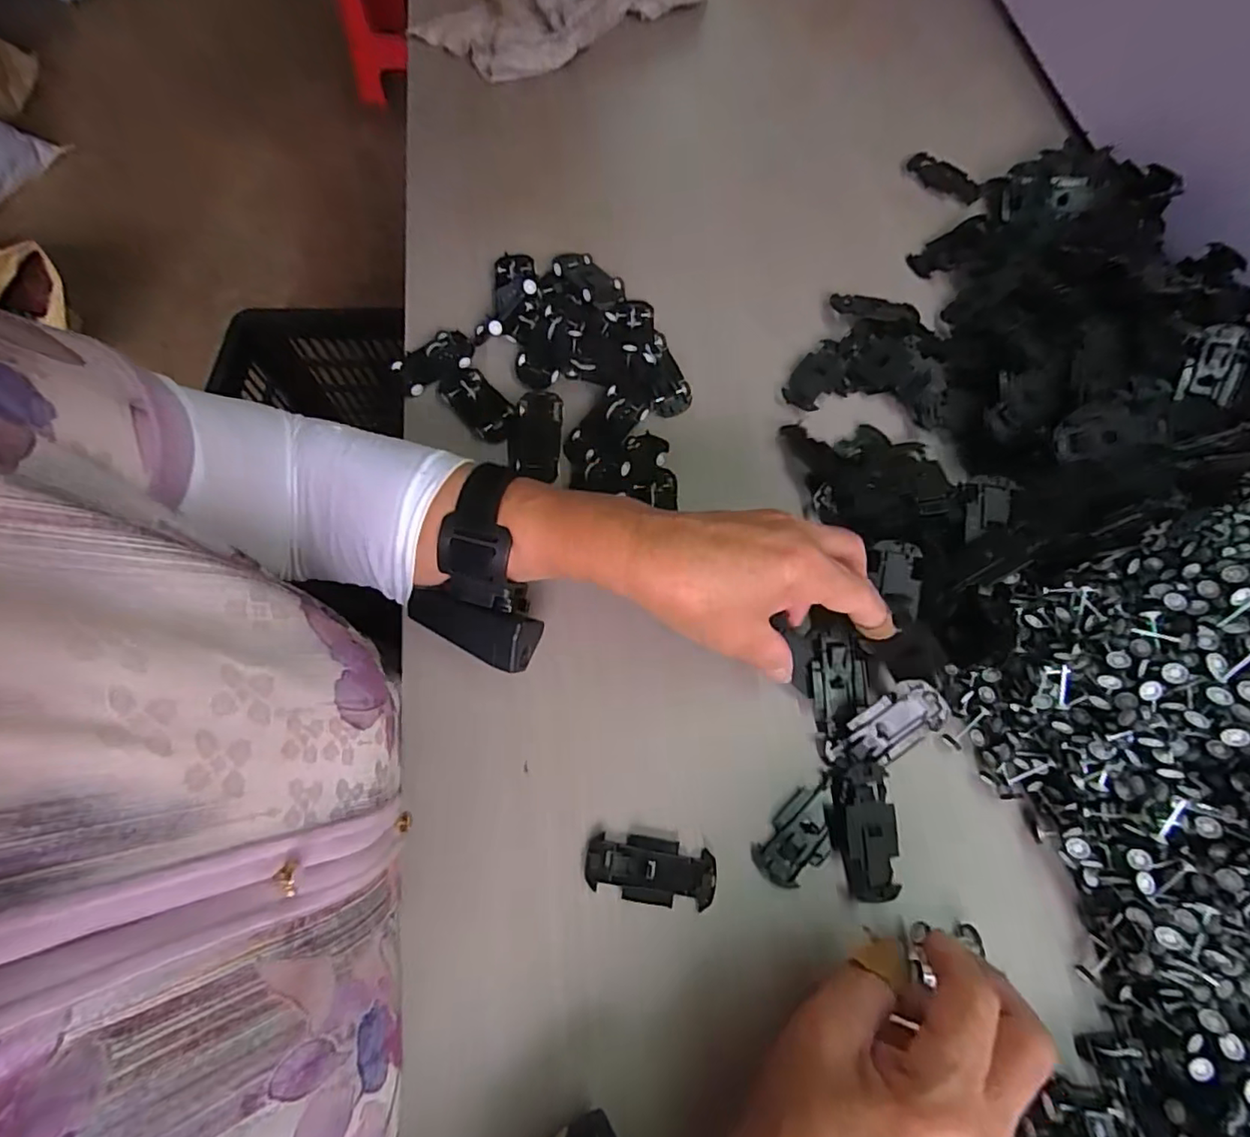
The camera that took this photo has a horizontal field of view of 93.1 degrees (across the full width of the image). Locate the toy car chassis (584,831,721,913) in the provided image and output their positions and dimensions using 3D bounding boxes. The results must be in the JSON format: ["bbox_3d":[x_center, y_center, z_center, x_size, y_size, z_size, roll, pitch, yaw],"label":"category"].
[{"bbox_3d":[0.013,0.152,0.298,0.065,0.004,0.029,7,69,5],"label":"toy car chassis"}]

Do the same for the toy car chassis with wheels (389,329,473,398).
[{"bbox_3d":[-0.132,-0.143,0.408,0.056,0.009,0.033,-33,71,-10],"label":"toy car chassis with wheels"}]

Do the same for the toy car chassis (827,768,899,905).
[{"bbox_3d":[0.124,0.134,0.301,0.031,0.013,0.062,-3,69,1],"label":"toy car chassis"}]

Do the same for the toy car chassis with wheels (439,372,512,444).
[{"bbox_3d":[-0.098,-0.112,0.401,0.030,0.014,0.058,-42,73,-13],"label":"toy car chassis with wheels"}]

